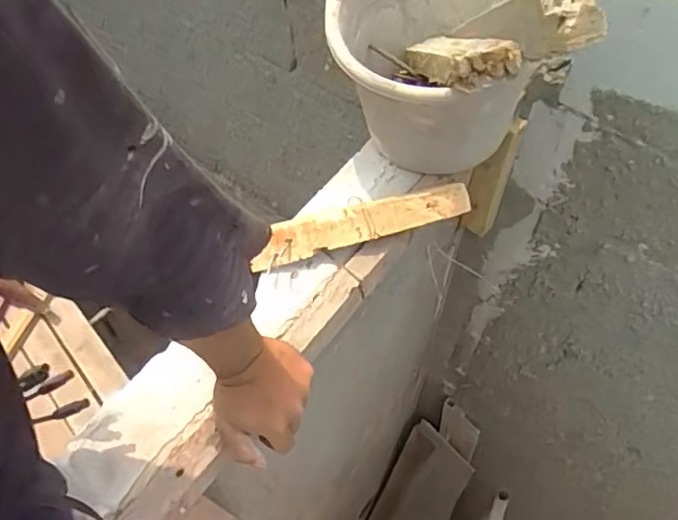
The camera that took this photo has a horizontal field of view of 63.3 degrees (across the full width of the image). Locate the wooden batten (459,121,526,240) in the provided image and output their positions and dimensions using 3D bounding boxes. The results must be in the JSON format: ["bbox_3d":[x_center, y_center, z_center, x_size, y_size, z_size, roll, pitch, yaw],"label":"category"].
[{"bbox_3d":[0.270,-0.140,0.993,0.065,0.307,0.029,11,59,10],"label":"wooden batten"}]

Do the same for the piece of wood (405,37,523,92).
[{"bbox_3d":[0.127,-0.215,0.591,0.060,0.043,0.229,-10,25,-2],"label":"piece of wood"}]

